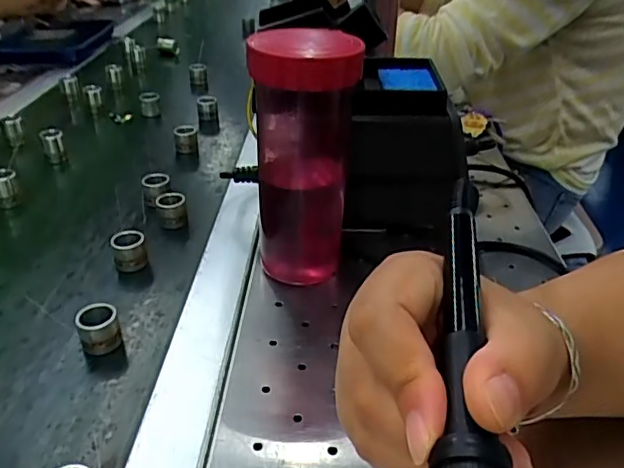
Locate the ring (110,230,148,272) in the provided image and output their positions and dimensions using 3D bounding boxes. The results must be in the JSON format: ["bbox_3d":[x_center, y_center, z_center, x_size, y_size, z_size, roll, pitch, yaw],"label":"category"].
[{"bbox_3d":[-0.140,0.013,0.437,0.024,0.026,0.024,0,32,0],"label":"ring"}]

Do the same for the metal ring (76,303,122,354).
[{"bbox_3d":[-0.134,0.061,0.359,0.024,0.028,0.024,0,32,0],"label":"metal ring"}]

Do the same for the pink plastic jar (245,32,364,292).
[{"bbox_3d":[-0.004,-0.044,0.377,0.066,0.176,0.079,-3,33,-3],"label":"pink plastic jar"}]

